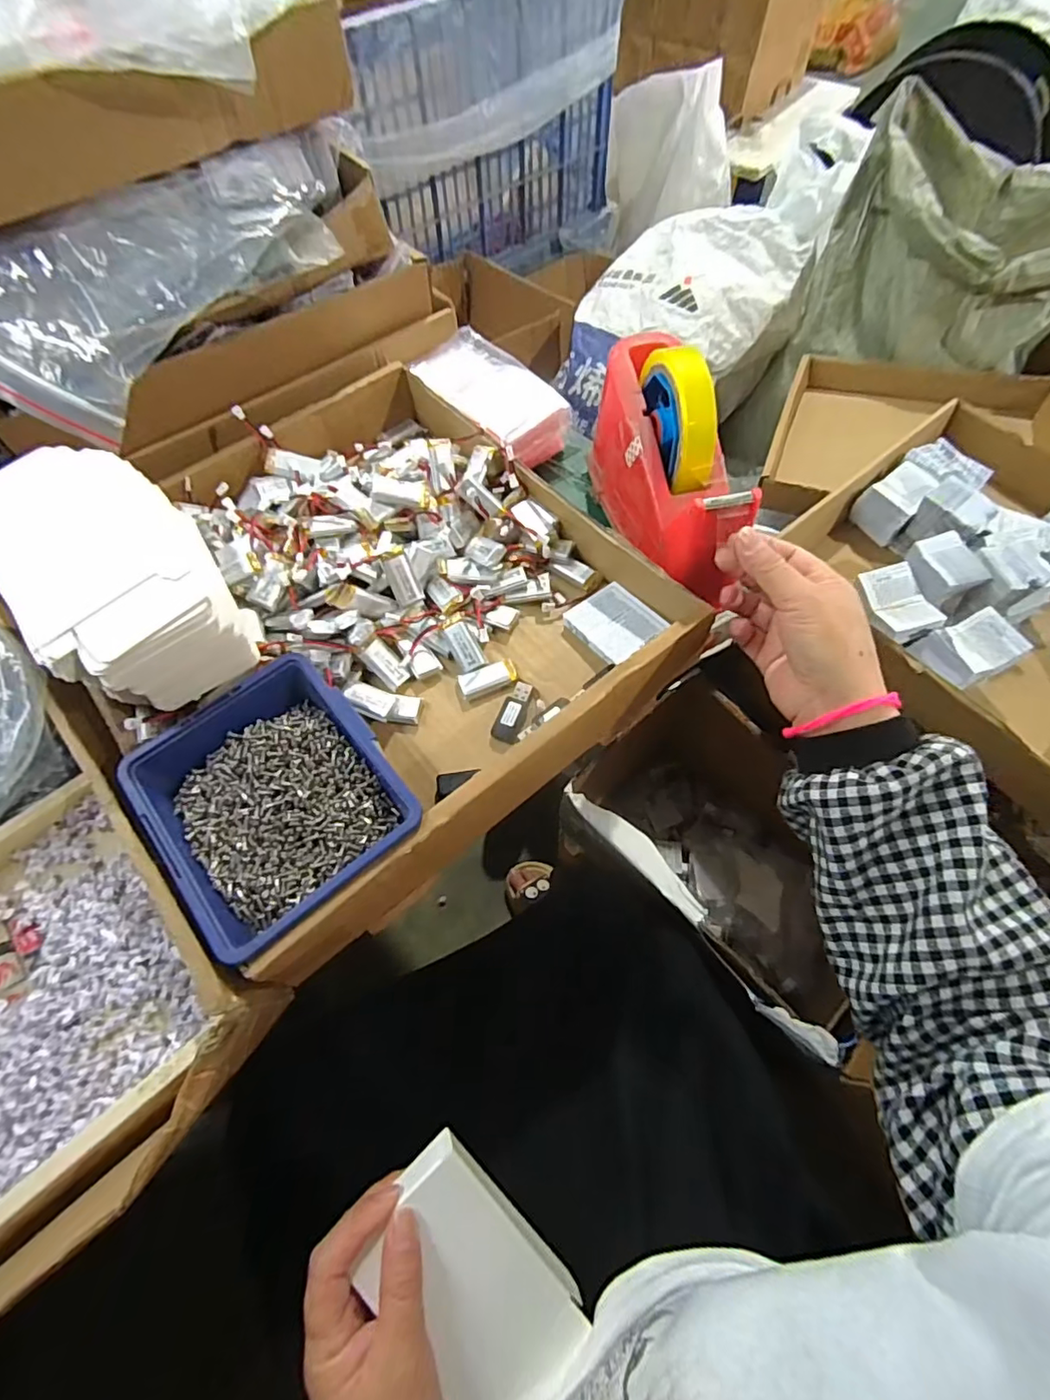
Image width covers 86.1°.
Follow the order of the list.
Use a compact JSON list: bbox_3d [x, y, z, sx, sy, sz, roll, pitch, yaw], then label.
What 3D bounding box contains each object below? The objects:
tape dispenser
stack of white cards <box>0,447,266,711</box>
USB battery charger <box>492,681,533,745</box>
[{"bbox_3d":[0.101,-0.168,0.405,0.070,0.114,0.197,-7,62,-1],"label":"tape dispenser"},{"bbox_3d":[-0.253,-0.073,0.353,0.104,0.078,0.177,-39,67,-17],"label":"stack of white cards"},{"bbox_3d":[-0.009,0.007,0.390,0.018,0.008,0.046,13,64,9],"label":"USB battery charger"}]

